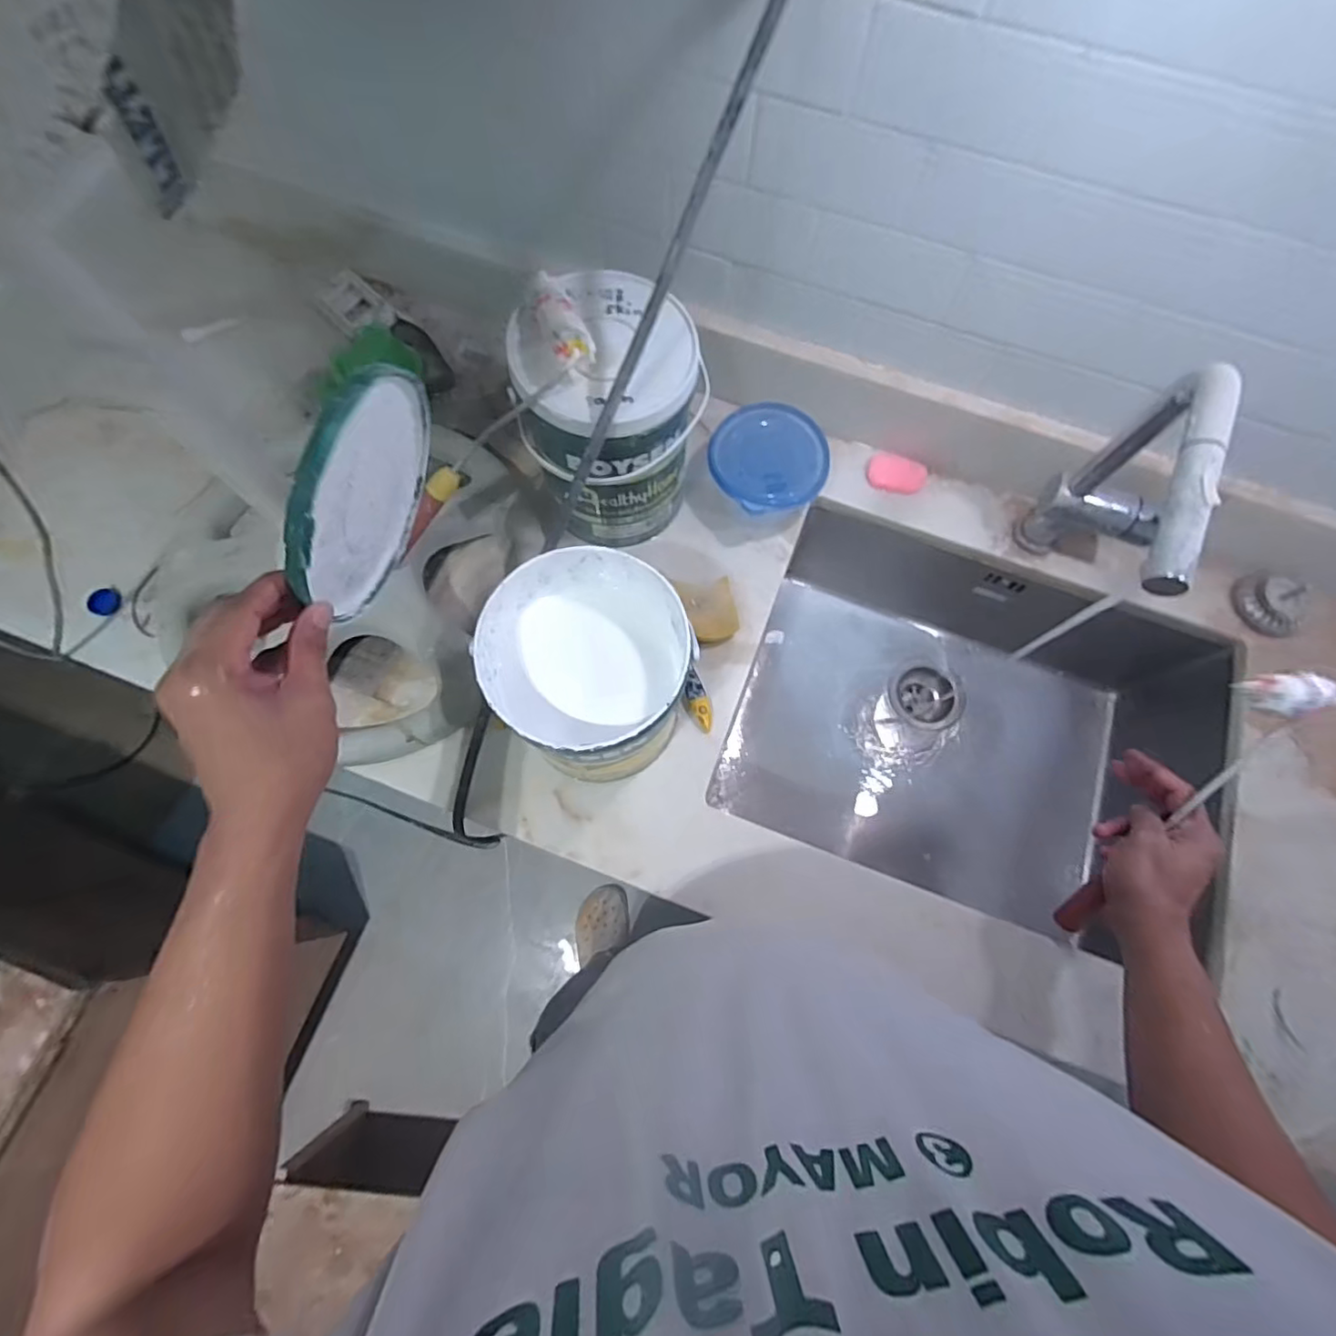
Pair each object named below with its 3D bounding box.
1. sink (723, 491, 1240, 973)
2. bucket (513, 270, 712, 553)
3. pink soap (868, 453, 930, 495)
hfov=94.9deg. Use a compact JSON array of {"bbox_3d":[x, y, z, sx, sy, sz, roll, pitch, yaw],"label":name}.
[{"bbox_3d":[0.368,0.069,0.805,0.505,0.259,0.392,21,73,5],"label":"sink"},{"bbox_3d":[-0.062,-0.254,0.650,0.163,0.226,0.162,0,73,-2],"label":"bucket"},{"bbox_3d":[0.290,-0.246,0.771,0.075,0.021,0.041,6,72,0],"label":"pink soap"}]

